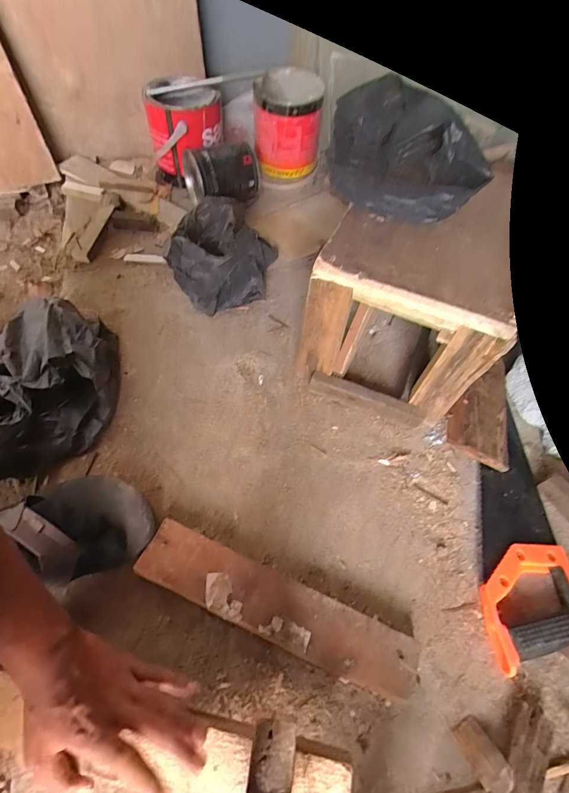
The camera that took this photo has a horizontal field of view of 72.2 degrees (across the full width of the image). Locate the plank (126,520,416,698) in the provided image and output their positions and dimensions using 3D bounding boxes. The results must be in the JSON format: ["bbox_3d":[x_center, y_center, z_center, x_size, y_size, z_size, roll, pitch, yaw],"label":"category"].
[{"bbox_3d":[-0.013,0.232,0.428,0.308,0.028,0.061,22,59,9],"label":"plank"}]

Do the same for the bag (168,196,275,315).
[{"bbox_3d":[-0.100,-0.220,0.649,0.151,0.154,0.188,5,57,-2],"label":"bag"}]

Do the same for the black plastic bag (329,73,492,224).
[{"bbox_3d":[0.144,-0.298,0.493,0.175,0.090,0.152,6,55,0],"label":"black plastic bag"}]

